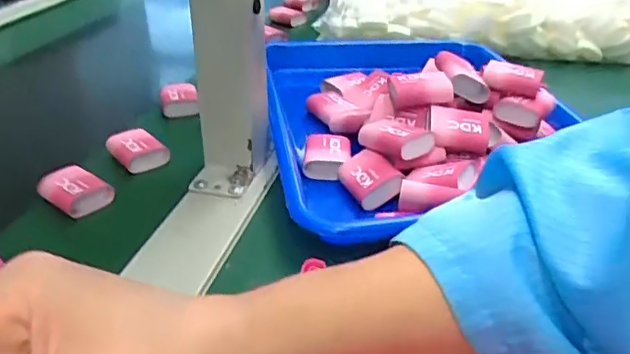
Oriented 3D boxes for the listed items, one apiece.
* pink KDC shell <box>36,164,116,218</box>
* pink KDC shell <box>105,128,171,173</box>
[{"bbox_3d":[-0.168,0.009,0.412,0.050,0.016,0.033,22,36,31],"label":"pink KDC shell"},{"bbox_3d":[-0.140,-0.022,0.461,0.030,0.016,0.048,-26,40,-38],"label":"pink KDC shell"}]

